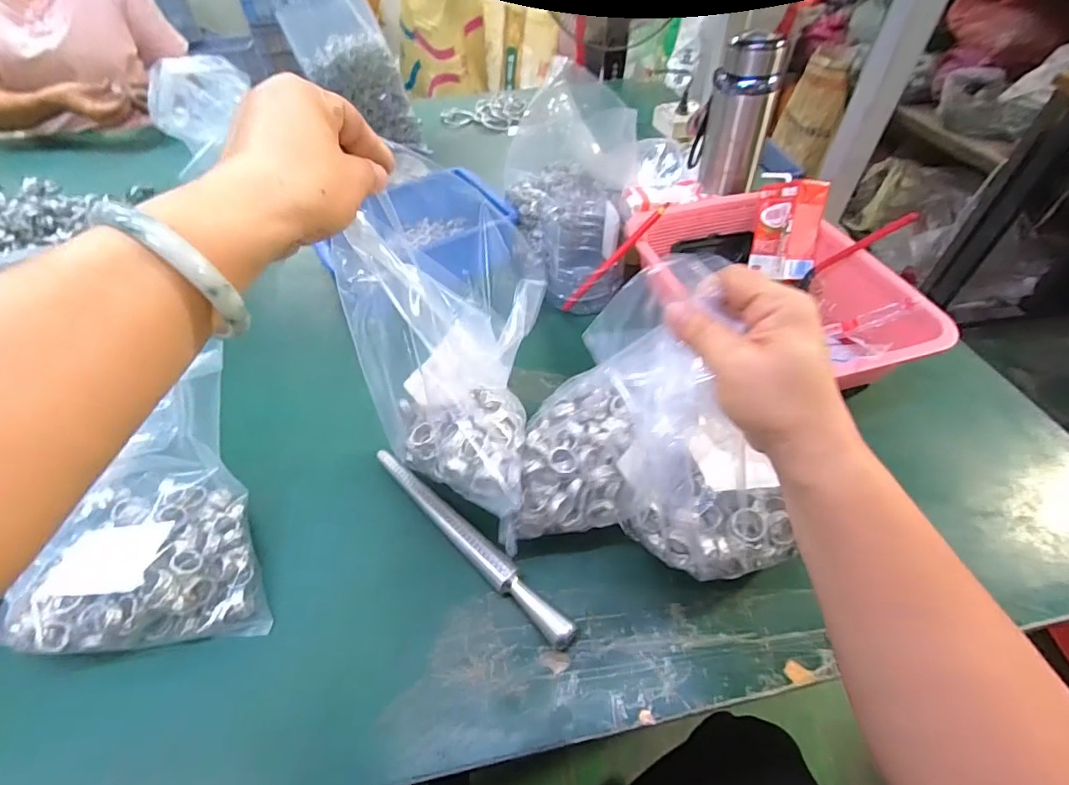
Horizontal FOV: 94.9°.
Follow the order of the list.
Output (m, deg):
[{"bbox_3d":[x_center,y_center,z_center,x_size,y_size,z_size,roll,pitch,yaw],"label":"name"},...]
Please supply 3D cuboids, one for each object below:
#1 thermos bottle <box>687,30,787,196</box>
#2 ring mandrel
[{"bbox_3d":[0.250,-0.344,0.618,0.075,0.175,0.067,5,49,6],"label":"thermos bottle"},{"bbox_3d":[-0.061,0.120,0.407,0.235,0.021,0.020,34,58,28],"label":"ring mandrel"}]

